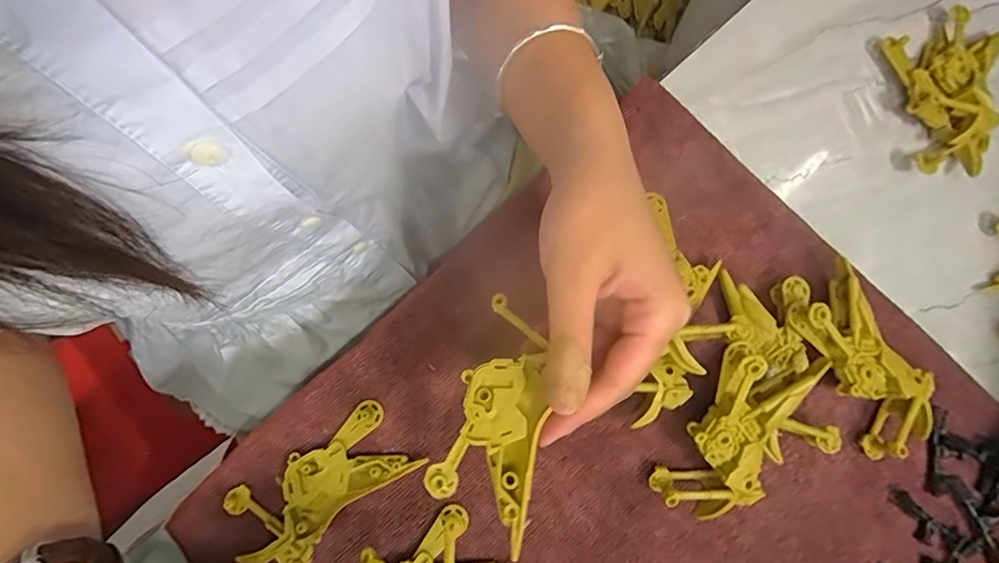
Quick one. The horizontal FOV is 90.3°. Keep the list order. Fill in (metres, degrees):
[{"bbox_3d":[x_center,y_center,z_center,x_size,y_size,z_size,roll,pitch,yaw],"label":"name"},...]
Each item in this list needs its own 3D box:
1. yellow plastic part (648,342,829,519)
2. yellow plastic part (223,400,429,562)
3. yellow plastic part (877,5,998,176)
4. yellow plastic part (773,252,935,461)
[{"bbox_3d":[0.122,0.079,0.257,0.047,0.019,0.095,23,104,5],"label":"yellow plastic part"},{"bbox_3d":[-0.096,0.113,0.276,0.100,0.011,0.050,-33,80,-6],"label":"yellow plastic part"},{"bbox_3d":[0.293,-0.124,0.318,0.069,0.026,0.108,-6,78,0],"label":"yellow plastic part"},{"bbox_3d":[0.202,0.041,0.277,0.046,0.033,0.106,-29,80,-5],"label":"yellow plastic part"}]

